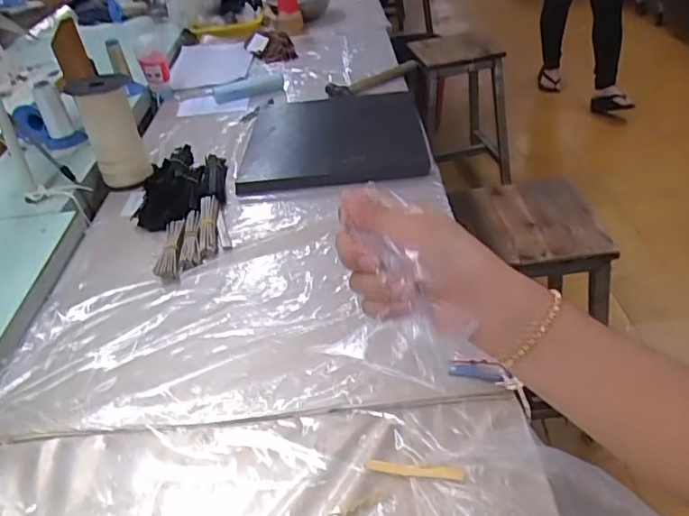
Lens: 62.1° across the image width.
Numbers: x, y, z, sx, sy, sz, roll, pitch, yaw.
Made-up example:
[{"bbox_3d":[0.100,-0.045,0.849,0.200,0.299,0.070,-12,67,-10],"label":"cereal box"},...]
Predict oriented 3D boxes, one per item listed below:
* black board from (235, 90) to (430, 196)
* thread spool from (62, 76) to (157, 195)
[{"bbox_3d":[-0.020,-0.212,0.979,0.299,0.032,0.306,-6,37,1],"label":"black board"},{"bbox_3d":[-0.362,-0.190,0.894,0.085,0.159,0.076,-13,37,-8],"label":"thread spool"}]

